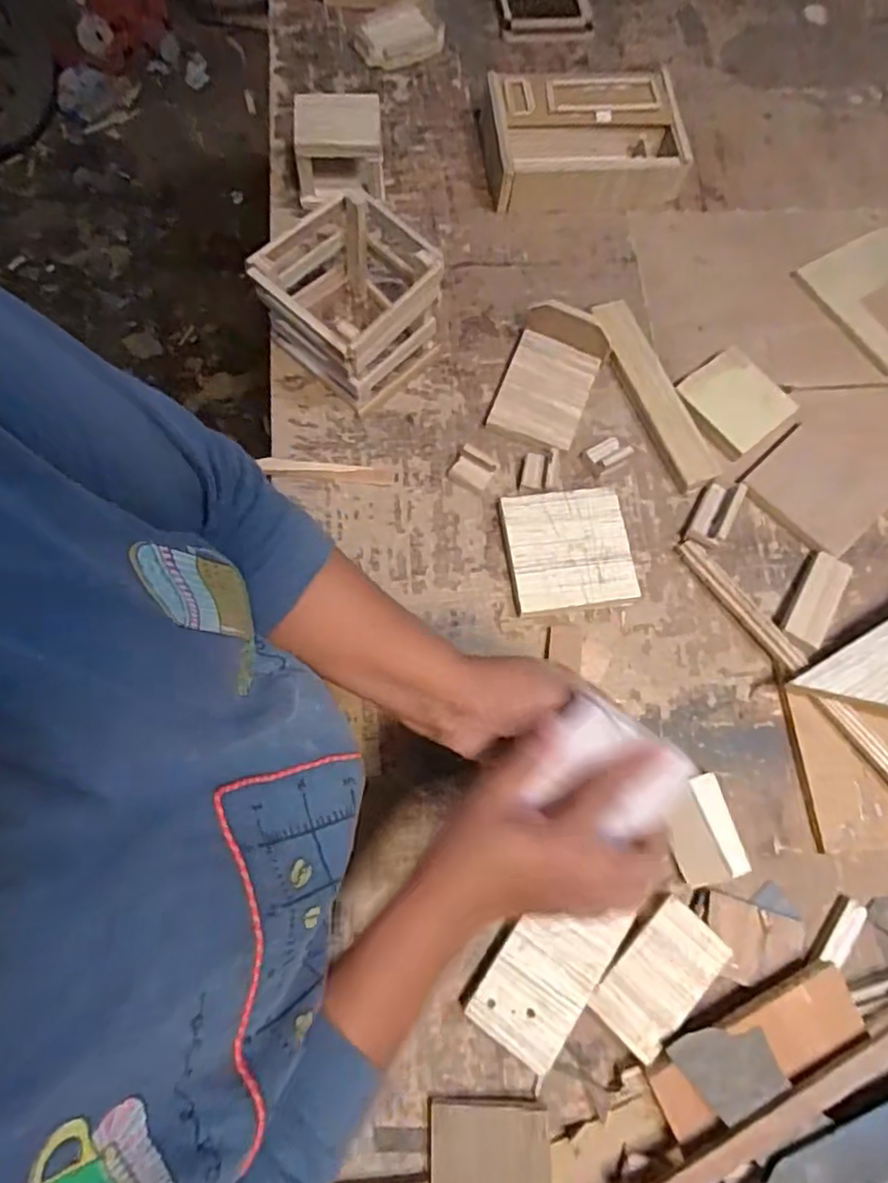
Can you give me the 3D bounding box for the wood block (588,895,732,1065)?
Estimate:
[{"bbox_3d":[0.169,0.302,0.504,0.106,0.010,0.064,-43,78,-13],"label":"wood block"}]

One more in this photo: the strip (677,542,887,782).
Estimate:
[{"bbox_3d":[0.368,0.128,0.557,0.028,0.012,0.451,-35,76,-11],"label":"strip"}]

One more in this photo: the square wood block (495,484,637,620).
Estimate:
[{"bbox_3d":[0.119,-0.040,0.611,0.114,0.019,0.115,-7,73,-3],"label":"square wood block"}]

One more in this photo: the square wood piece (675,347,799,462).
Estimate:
[{"bbox_3d":[0.302,-0.198,0.667,0.096,0.011,0.098,-38,77,-12],"label":"square wood piece"}]

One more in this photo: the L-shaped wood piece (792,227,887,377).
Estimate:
[{"bbox_3d":[0.503,-0.339,0.726,0.145,0.006,0.154,-33,76,-10],"label":"L-shaped wood piece"}]

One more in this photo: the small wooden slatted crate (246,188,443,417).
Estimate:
[{"bbox_3d":[-0.090,-0.284,0.621,0.154,0.125,0.143,41,76,11],"label":"small wooden slatted crate"}]

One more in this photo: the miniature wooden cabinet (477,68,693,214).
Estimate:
[{"bbox_3d":[0.160,-0.523,0.743,0.225,0.065,0.153,-7,73,-3],"label":"miniature wooden cabinet"}]

